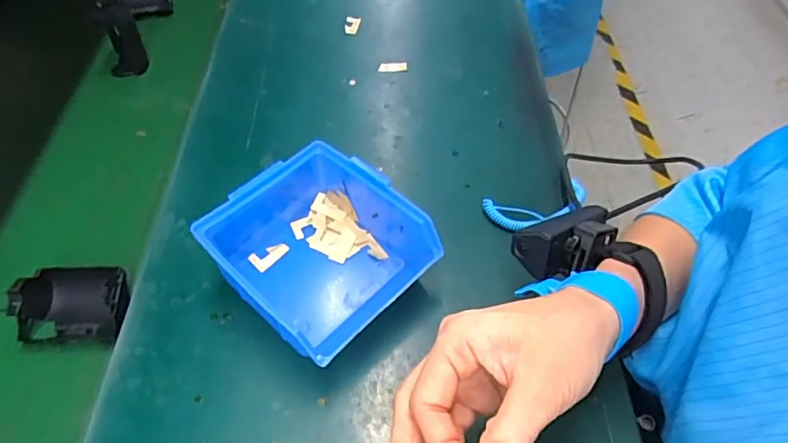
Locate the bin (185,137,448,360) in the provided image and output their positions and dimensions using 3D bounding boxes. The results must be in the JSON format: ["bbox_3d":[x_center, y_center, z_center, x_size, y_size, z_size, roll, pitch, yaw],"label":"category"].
[{"bbox_3d":[-0.057,0.016,0.400,0.127,0.068,0.139,-37,60,-24],"label":"bin"}]

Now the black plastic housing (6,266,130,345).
[{"bbox_3d":[-0.238,0.058,0.395,0.072,0.033,0.051,0,53,1],"label":"black plastic housing"}]

